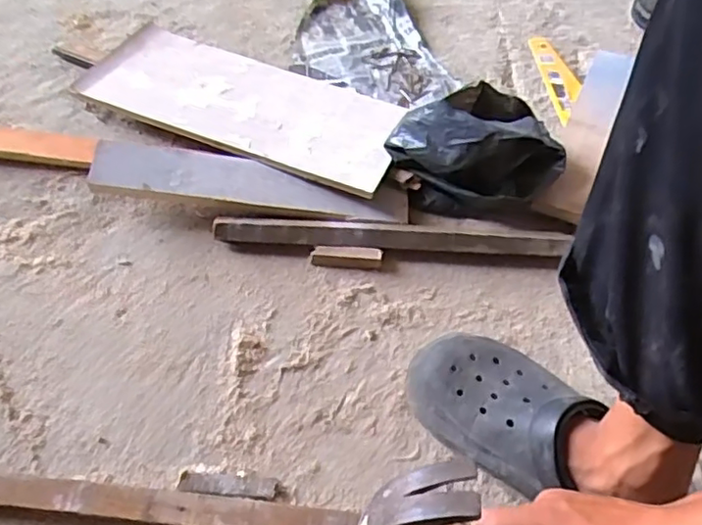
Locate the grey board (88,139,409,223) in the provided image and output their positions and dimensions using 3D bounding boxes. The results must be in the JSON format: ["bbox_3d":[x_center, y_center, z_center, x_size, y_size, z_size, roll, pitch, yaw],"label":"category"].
[{"bbox_3d":[-0.111,-0.094,0.722,0.355,0.015,0.064,6,72,-6],"label":"grey board"}]

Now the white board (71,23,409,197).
[{"bbox_3d":[-0.129,-0.205,0.796,0.390,0.015,0.179,19,49,10],"label":"white board"}]

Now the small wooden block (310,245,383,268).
[{"bbox_3d":[-0.004,-0.005,0.714,0.079,0.016,0.019,3,59,-2],"label":"small wooden block"}]

